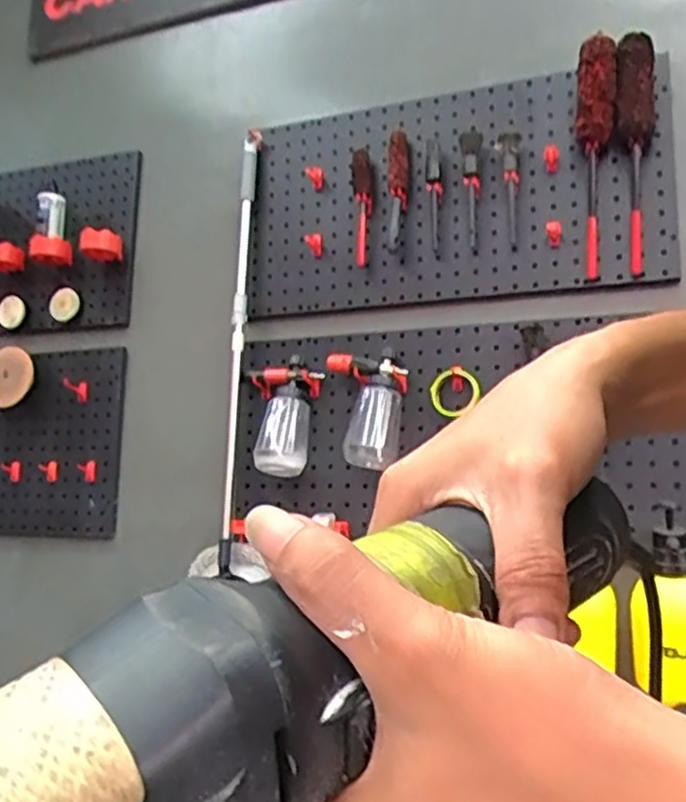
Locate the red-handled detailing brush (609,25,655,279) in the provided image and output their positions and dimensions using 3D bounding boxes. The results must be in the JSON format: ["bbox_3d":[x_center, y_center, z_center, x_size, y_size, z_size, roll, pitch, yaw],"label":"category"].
[{"bbox_3d":[0.519,-0.447,1.288,0.063,0.407,0.071,-4,-10,27],"label":"red-handled detailing brush"}]

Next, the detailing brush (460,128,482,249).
[{"bbox_3d":[0.247,-0.420,1.405,0.038,0.227,0.021,-1,-9,12],"label":"detailing brush"}]

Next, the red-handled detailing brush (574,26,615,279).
[{"bbox_3d":[0.455,-0.445,1.307,0.064,0.403,0.085,-2,-10,17],"label":"red-handled detailing brush"}]

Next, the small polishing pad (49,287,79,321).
[{"bbox_3d":[-0.675,-0.232,1.744,0.072,0.078,0.022,-21,38,-13],"label":"small polishing pad"}]

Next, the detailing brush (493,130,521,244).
[{"bbox_3d":[0.313,-0.413,1.377,0.044,0.211,0.020,0,-9,4],"label":"detailing brush"}]

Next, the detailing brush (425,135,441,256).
[{"bbox_3d":[0.179,-0.409,1.433,0.032,0.230,0.017,-2,-10,18],"label":"detailing brush"}]

